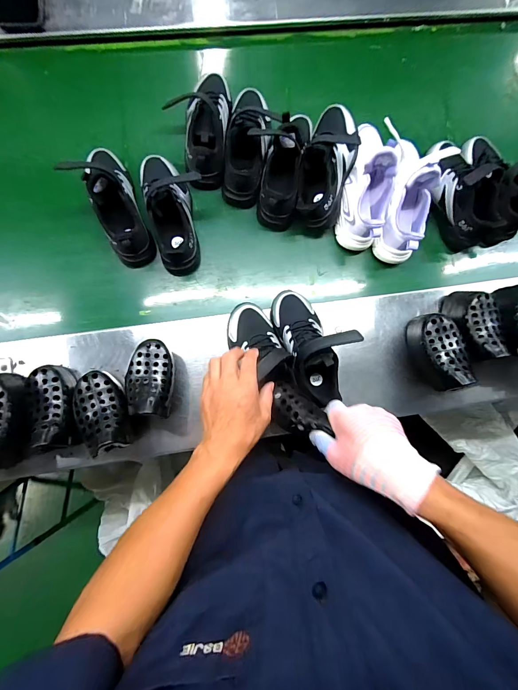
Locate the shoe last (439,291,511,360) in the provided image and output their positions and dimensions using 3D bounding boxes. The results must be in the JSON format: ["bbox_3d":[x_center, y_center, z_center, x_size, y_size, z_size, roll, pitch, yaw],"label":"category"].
[{"bbox_3d":[0.378,-0.038,0.566,0.072,0.099,0.128,6,87,-4],"label":"shoe last"}]

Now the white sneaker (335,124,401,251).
[{"bbox_3d":[0.207,-0.302,0.591,0.086,0.114,0.216,14,87,-3],"label":"white sneaker"}]

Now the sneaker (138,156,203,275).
[{"bbox_3d":[-0.164,-0.242,0.566,0.084,0.112,0.207,-8,88,-4],"label":"sneaker"}]

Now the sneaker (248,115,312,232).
[{"bbox_3d":[0.049,-0.334,0.583,0.071,0.115,0.204,11,87,-3],"label":"sneaker"}]

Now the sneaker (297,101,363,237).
[{"bbox_3d":[0.124,-0.318,0.563,0.102,0.106,0.217,12,100,-2],"label":"sneaker"}]

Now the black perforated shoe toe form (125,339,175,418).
[{"bbox_3d":[-0.172,0.054,0.496,0.073,0.061,0.123,5,87,-4],"label":"black perforated shoe toe form"}]

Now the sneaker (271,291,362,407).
[{"bbox_3d":[0.093,-0.006,0.524,0.096,0.104,0.192,-23,88,-4],"label":"sneaker"}]

